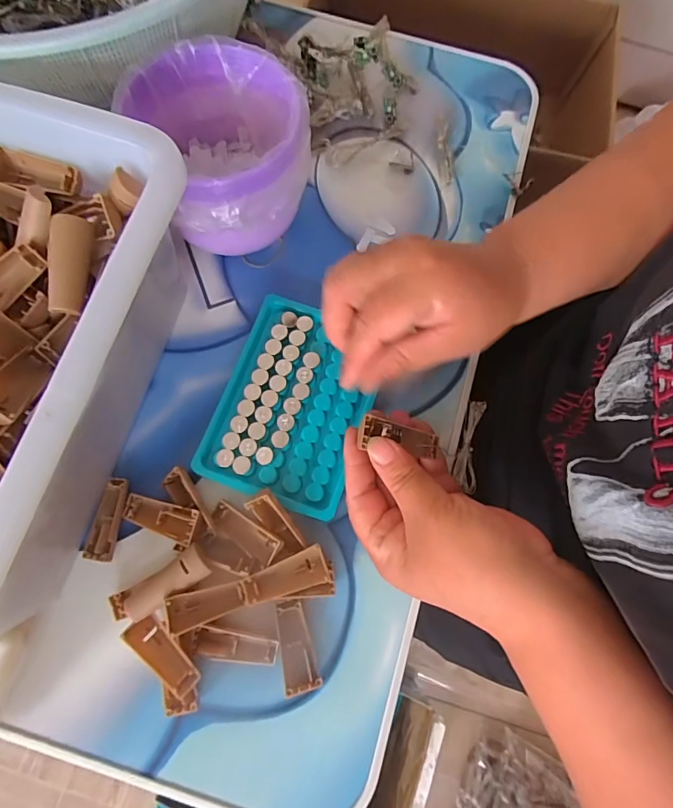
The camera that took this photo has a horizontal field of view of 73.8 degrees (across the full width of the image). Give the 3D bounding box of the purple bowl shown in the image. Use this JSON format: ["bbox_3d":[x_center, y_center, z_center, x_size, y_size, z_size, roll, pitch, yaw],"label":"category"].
[{"bbox_3d":[-0.072,-0.163,0.306,0.102,0.090,0.113,-37,78,-10],"label":"purple bowl"}]

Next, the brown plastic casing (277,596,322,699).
[{"bbox_3d":[-0.023,0.141,0.264,0.019,0.011,0.049,-9,76,-5],"label":"brown plastic casing"}]

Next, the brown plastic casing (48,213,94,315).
[{"bbox_3d":[-0.141,-0.072,0.234,0.019,0.012,0.050,4,89,2],"label":"brown plastic casing"}]

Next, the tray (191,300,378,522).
[{"bbox_3d":[-0.028,-0.001,0.300,0.095,0.016,0.129,19,75,2],"label":"tray"}]

